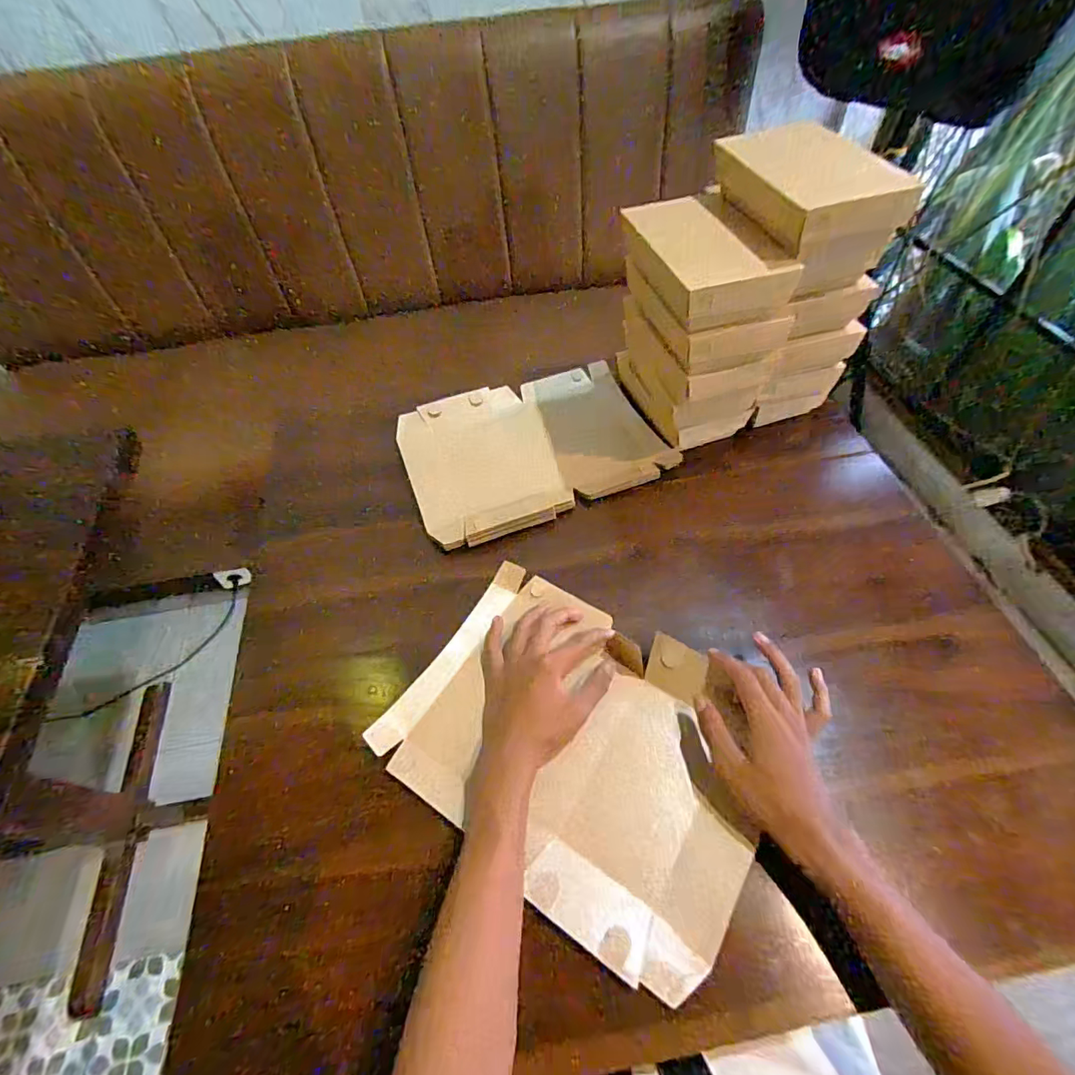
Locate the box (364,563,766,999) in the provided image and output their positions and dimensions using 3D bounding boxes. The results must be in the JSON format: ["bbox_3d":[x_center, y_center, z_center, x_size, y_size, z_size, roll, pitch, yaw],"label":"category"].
[{"bbox_3d":[0.038,0.182,0.471,0.318,0.022,0.244,27,62,22],"label":"box"}]

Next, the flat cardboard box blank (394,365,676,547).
[{"bbox_3d":[-0.010,-0.131,0.685,0.326,0.015,0.252,-19,57,-10],"label":"flat cardboard box blank"}]

